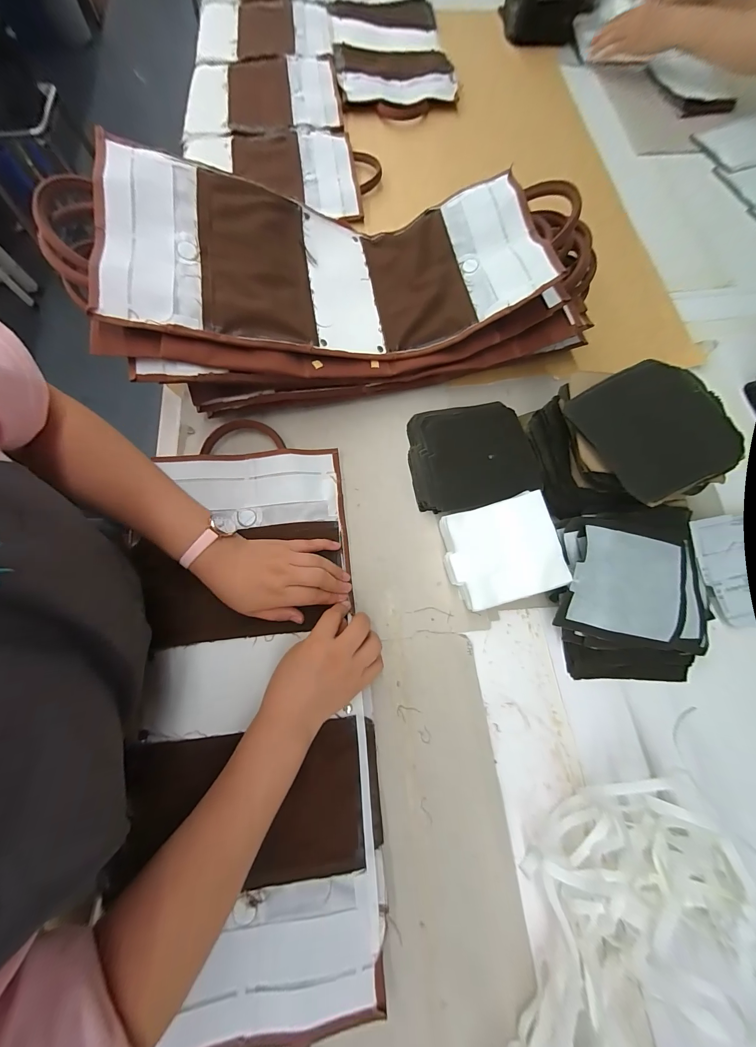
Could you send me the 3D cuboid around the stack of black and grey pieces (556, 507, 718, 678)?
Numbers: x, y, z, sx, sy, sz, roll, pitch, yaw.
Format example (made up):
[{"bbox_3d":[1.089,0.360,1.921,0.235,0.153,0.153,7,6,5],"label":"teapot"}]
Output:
[{"bbox_3d":[0.288,0.078,0.375,0.178,0.064,0.181,2,71,-1],"label":"stack of black and grey pieces"}]

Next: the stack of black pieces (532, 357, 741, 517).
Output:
[{"bbox_3d":[0.286,-0.087,0.393,0.171,0.112,0.159,-2,72,-2],"label":"stack of black pieces"}]

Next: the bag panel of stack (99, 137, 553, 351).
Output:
[{"bbox_3d":[-0.051,-0.324,0.412,0.485,0.109,0.219,-9,72,-4],"label":"bag panel of stack"}]

